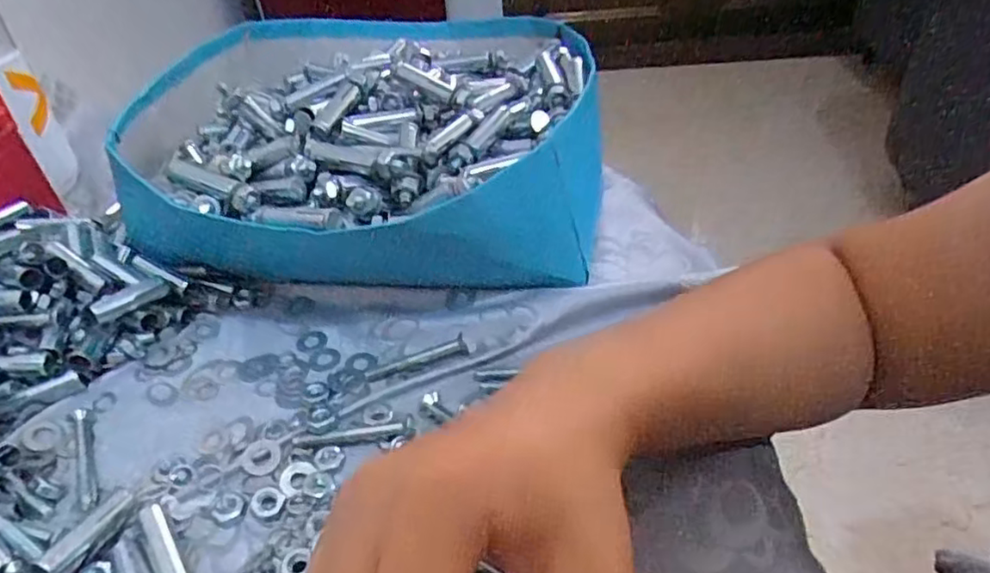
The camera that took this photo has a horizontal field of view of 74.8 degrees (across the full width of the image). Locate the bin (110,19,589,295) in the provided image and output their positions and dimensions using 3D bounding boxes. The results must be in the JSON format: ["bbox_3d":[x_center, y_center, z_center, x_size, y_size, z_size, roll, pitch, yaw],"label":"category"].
[{"bbox_3d":[-0.081,-0.102,0.433,0.271,0.097,0.260,-2,40,2],"label":"bin"}]

